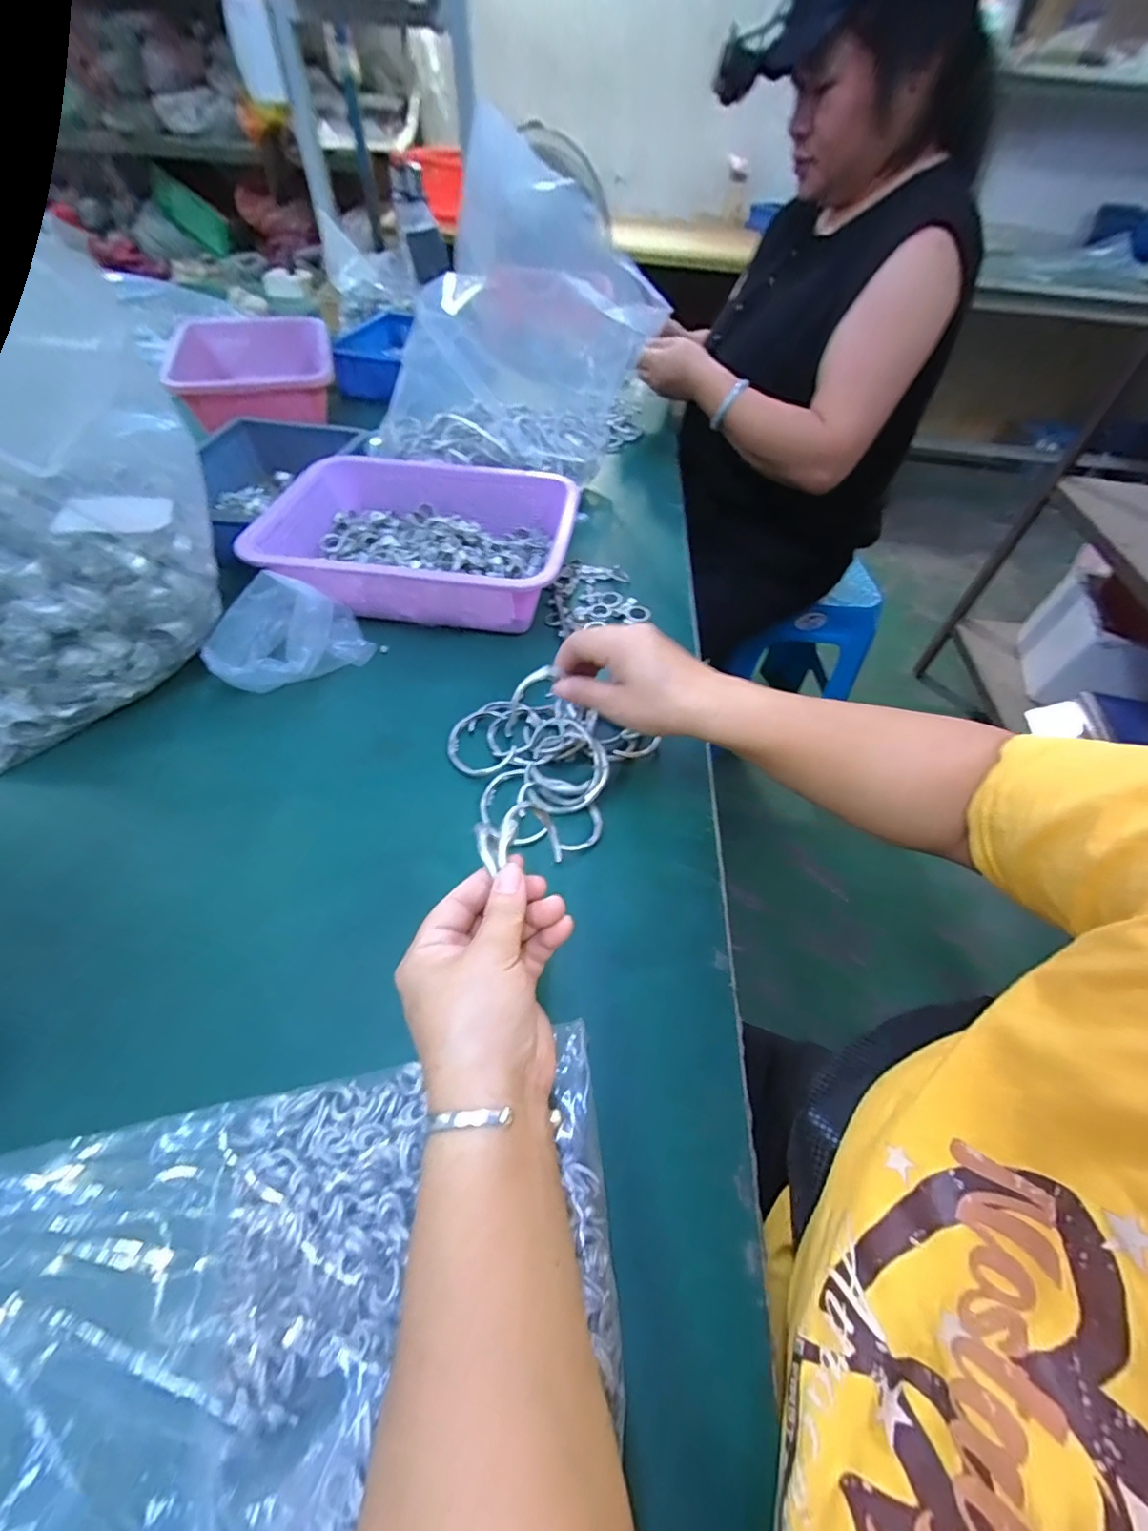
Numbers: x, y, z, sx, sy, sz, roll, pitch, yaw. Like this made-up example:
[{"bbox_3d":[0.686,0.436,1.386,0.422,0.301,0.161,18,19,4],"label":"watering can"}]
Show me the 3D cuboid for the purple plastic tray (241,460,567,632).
[{"bbox_3d":[-0.158,-0.241,0.579,0.294,0.082,0.226,6,51,1],"label":"purple plastic tray"}]

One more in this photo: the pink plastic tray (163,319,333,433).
[{"bbox_3d":[-0.488,-0.604,0.832,0.217,0.087,0.310,-13,53,-14],"label":"pink plastic tray"}]

